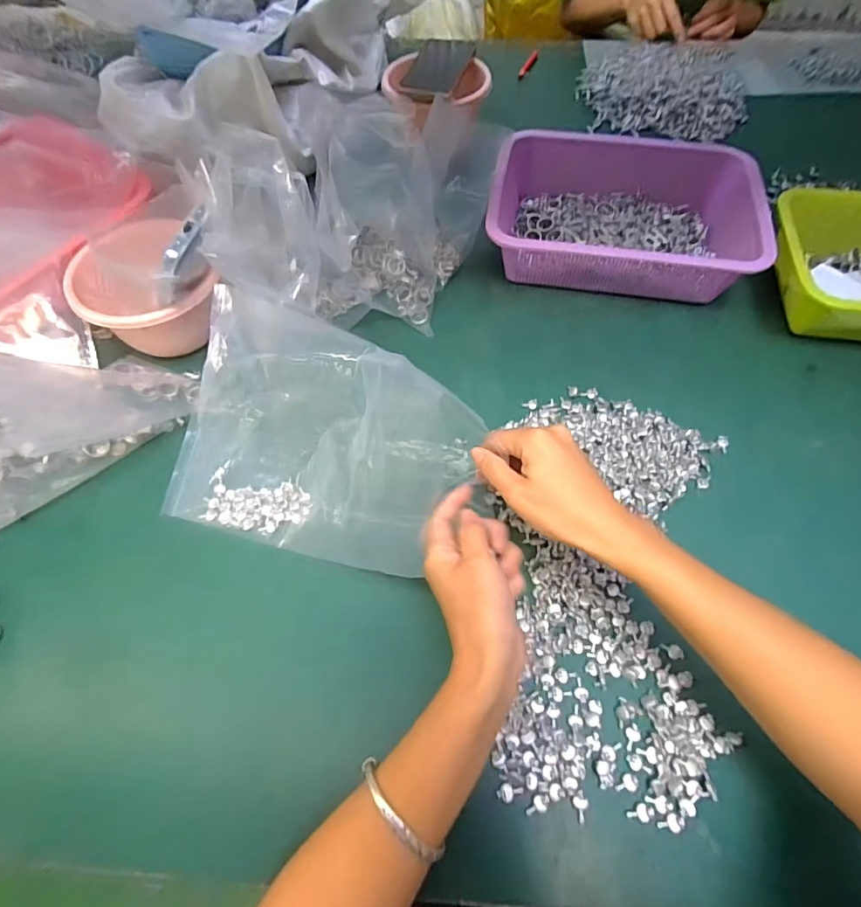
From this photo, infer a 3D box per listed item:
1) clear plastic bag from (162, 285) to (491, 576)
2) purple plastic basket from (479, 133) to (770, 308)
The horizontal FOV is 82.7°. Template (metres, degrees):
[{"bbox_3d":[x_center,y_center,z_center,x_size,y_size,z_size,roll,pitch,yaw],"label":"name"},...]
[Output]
[{"bbox_3d":[-0.092,-0.007,0.409,0.258,0.047,0.198,19,107,20],"label":"clear plastic bag"},{"bbox_3d":[0.232,-0.290,0.604,0.295,0.086,0.204,12,62,7],"label":"purple plastic basket"}]

